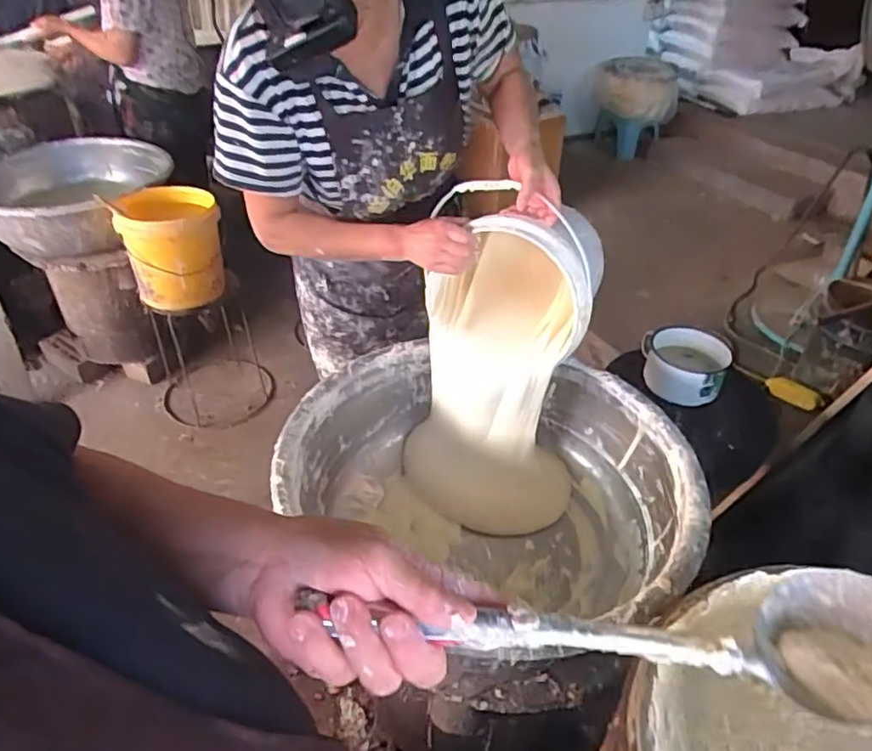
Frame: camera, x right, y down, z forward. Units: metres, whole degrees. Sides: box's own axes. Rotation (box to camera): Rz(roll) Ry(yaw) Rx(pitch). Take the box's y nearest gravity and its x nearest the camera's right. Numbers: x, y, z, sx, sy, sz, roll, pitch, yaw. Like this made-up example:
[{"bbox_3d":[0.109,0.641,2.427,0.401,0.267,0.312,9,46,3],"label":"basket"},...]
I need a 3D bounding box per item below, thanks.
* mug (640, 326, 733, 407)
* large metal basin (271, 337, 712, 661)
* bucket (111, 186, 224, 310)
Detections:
[{"bbox_3d":[0.462,-0.018,1.200,0.165,0.104,0.135,19,40,21],"label":"mug"},{"bbox_3d":[0.116,0.173,0.981,0.475,0.224,0.567,-26,45,-32],"label":"large metal basin"},{"bbox_3d":[-0.728,-0.356,1.763,0.243,0.256,0.243,-11,39,-17],"label":"bucket"}]

